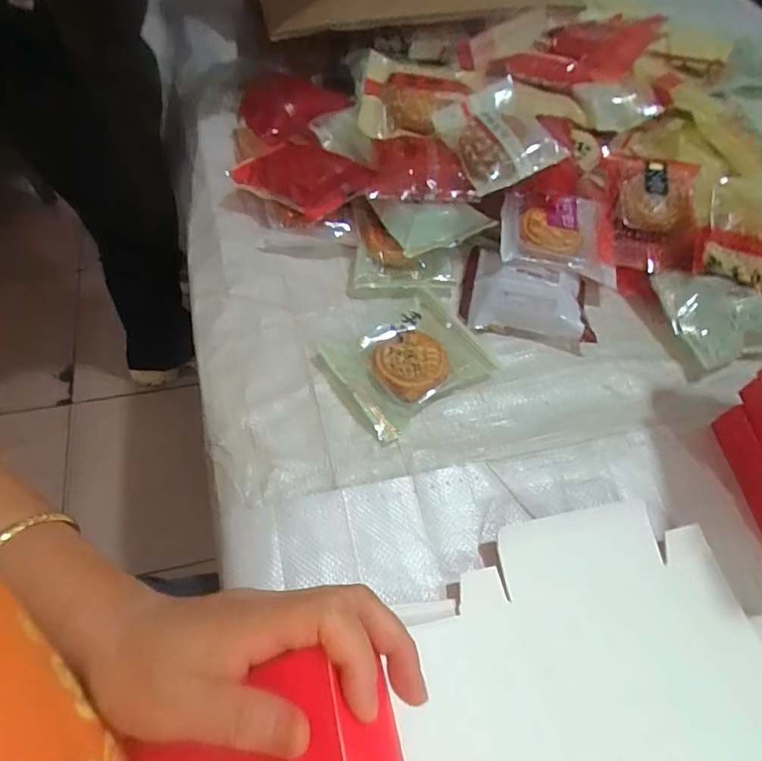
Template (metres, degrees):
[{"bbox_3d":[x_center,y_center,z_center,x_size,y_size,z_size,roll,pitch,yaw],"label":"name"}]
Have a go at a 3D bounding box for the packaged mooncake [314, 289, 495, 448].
[{"bbox_3d":[0.024,-0.020,0.498,0.126,0.031,0.109,-30,65,-18],"label":"packaged mooncake"}]

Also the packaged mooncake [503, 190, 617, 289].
[{"bbox_3d":[0.185,-0.155,0.561,0.121,0.033,0.086,7,82,0],"label":"packaged mooncake"}]

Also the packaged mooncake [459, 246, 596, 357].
[{"bbox_3d":[0.149,-0.085,0.541,0.126,0.034,0.094,13,60,6],"label":"packaged mooncake"}]

